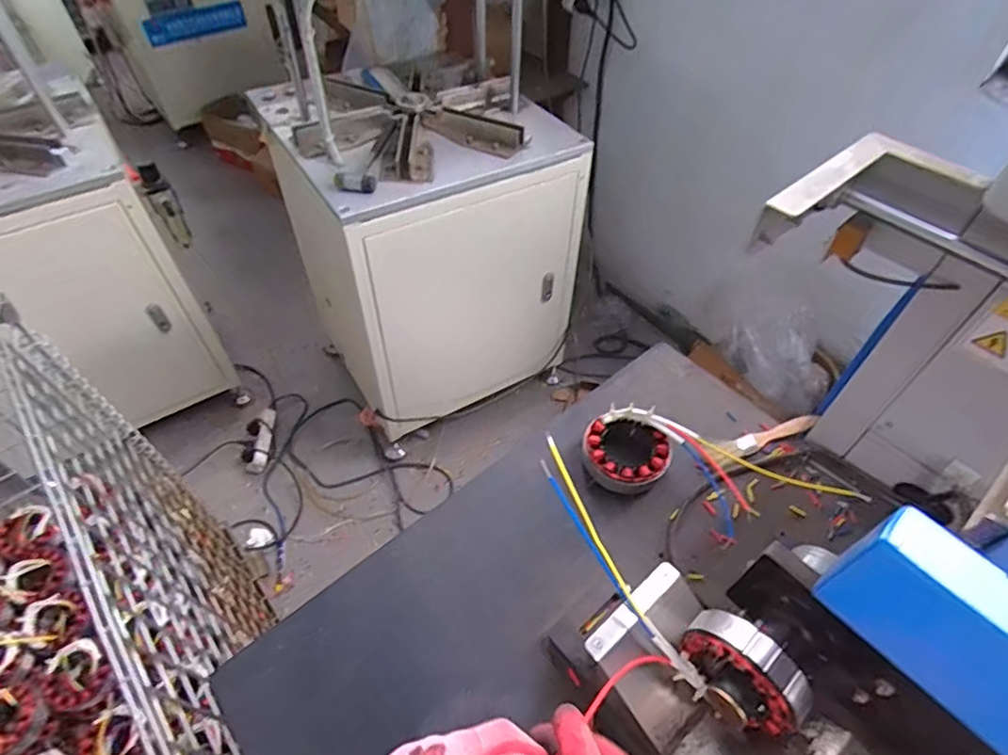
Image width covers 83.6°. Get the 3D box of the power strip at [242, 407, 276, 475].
[{"bbox_3d":[-0.675,0.169,1.566,0.073,0.057,0.206,-3,51,-3],"label":"power strip"}]

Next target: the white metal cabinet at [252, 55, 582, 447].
[{"bbox_3d":[-0.176,-0.316,1.402,0.568,0.661,0.476,-23,55,-18],"label":"white metal cabinet"}]

